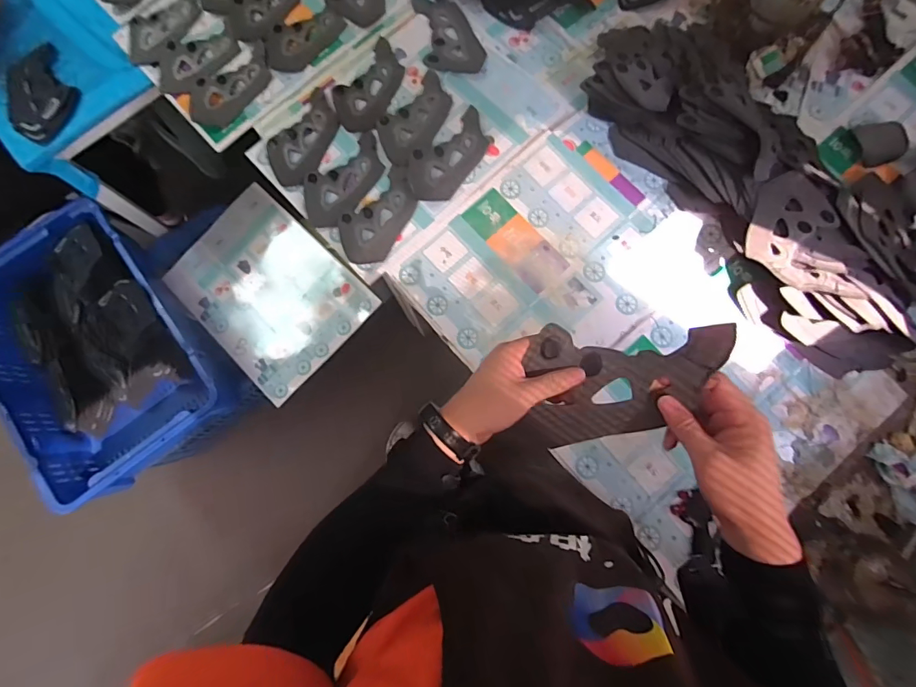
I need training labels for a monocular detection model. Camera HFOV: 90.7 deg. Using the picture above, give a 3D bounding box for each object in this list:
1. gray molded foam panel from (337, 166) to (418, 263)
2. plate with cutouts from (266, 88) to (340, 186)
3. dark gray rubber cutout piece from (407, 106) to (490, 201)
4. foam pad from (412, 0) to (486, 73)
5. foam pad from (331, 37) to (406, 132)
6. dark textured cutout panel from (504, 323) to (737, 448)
[{"bbox_3d":[-0.147,-0.245,0.868,0.114,0.009,0.200,37,82,8],"label":"gray molded foam panel"},{"bbox_3d":[-0.304,-0.412,0.910,0.112,0.012,0.206,33,81,7],"label":"plate with cutouts"},{"bbox_3d":[-0.014,-0.369,0.885,0.115,0.014,0.210,42,83,9],"label":"dark gray rubber cutout piece"},{"bbox_3d":[-0.018,-0.650,0.951,0.122,0.012,0.205,-11,78,-1],"label":"foam pad"},{"bbox_3d":[-0.184,-0.548,0.960,0.119,0.007,0.220,27,80,7],"label":"foam pad"},{"bbox_3d":[0.150,0.045,0.430,0.182,0.014,0.126,0,110,25],"label":"dark textured cutout panel"}]

